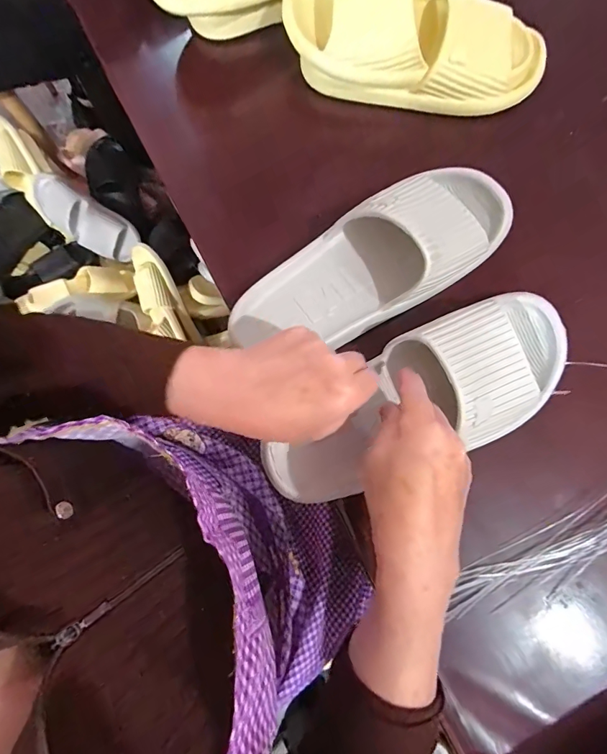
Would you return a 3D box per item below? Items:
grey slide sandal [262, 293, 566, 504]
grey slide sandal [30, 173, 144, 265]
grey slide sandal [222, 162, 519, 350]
[{"bbox_3d":[0.103,0.022,0.348,0.282,0.058,0.109,-30,81,-2],"label":"grey slide sandal"},{"bbox_3d":[-0.519,-0.371,0.987,0.274,0.058,0.131,29,116,3],"label":"grey slide sandal"},{"bbox_3d":[0.064,-0.108,0.374,0.276,0.072,0.104,-28,81,0],"label":"grey slide sandal"}]

